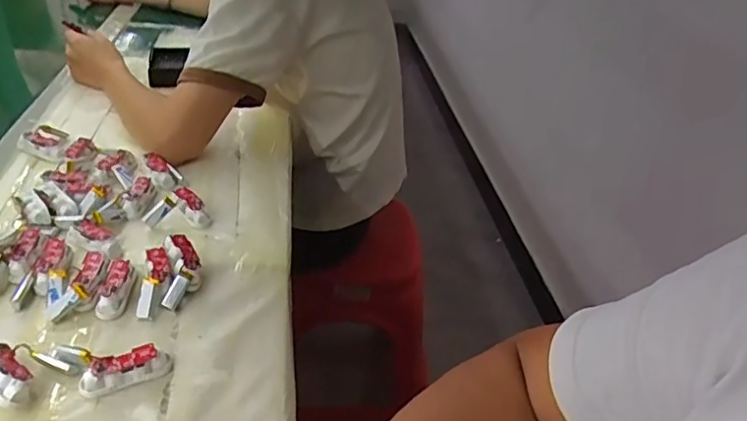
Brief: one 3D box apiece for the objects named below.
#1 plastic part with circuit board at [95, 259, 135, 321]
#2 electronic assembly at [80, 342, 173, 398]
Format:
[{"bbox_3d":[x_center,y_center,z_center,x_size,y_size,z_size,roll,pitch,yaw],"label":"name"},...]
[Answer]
[{"bbox_3d":[-0.217,0.065,0.482,0.021,0.024,0.054,3,34,-6],"label":"plastic part with circuit board"},{"bbox_3d":[-0.181,0.116,0.416,0.062,0.021,0.017,-14,39,-28],"label":"electronic assembly"}]

